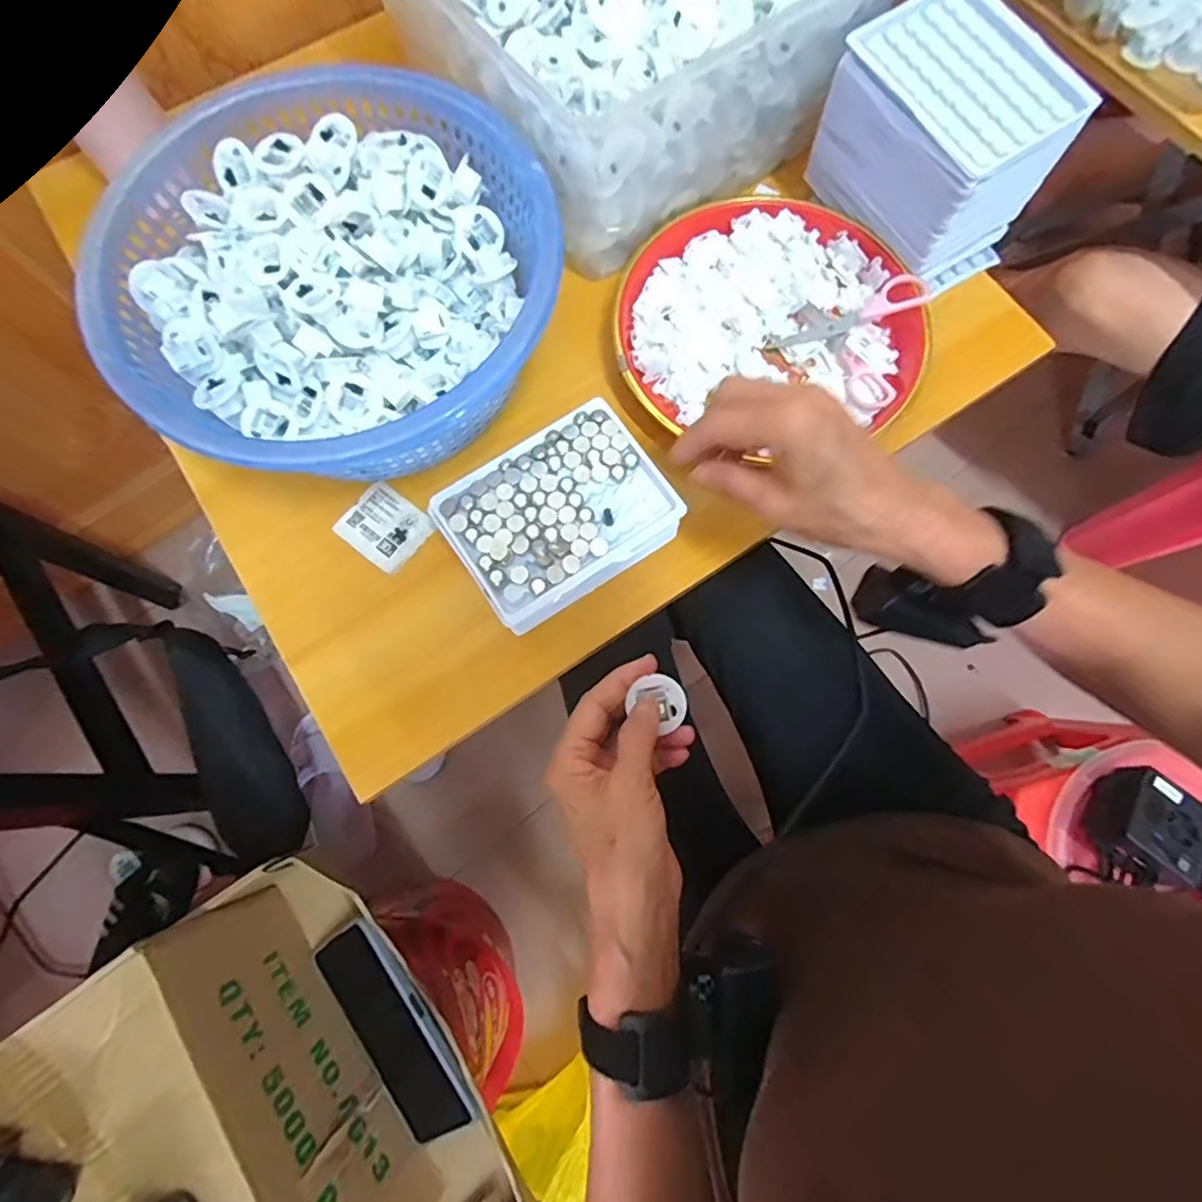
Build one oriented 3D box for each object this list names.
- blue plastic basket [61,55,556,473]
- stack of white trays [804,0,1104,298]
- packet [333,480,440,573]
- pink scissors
[{"bbox_3d":[-0.177,-0.205,0.408,0.243,0.101,0.265,0,77,1],"label":"blue plastic basket"},{"bbox_3d":[0.235,-0.317,0.424,0.097,0.096,0.140,-33,79,-6],"label":"stack of white trays"},{"bbox_3d":[-0.153,-0.053,0.429,0.059,0.005,0.049,37,80,9],"label":"packet"},{"bbox_3d":[0.192,-0.197,0.441,0.093,0.019,0.099,42,81,9],"label":"pink scissors"}]

